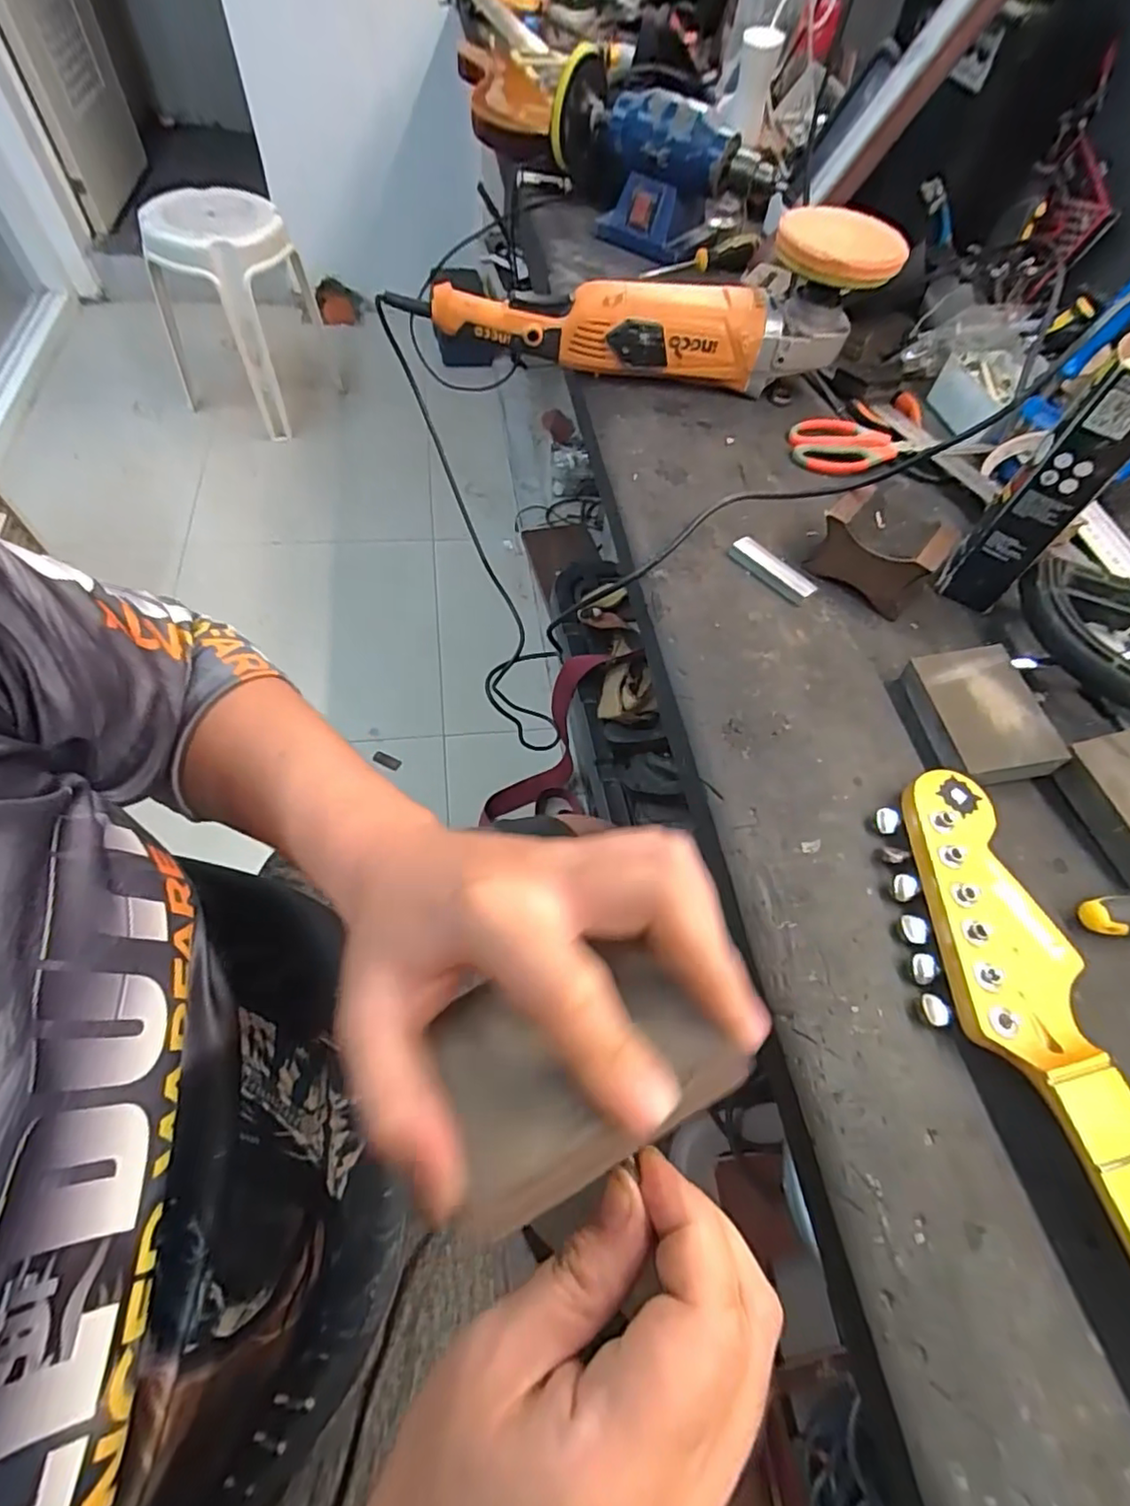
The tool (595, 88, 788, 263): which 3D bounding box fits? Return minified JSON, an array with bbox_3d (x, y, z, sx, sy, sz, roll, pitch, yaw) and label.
[{"bbox_3d":[0.162,-0.765,0.817,0.237,0.137,0.118,17,59,4],"label":"tool"}]

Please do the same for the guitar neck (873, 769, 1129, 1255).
[{"bbox_3d":[0.286,0.290,0.257,0.084,0.034,0.620,-7,60,-8],"label":"guitar neck"}]

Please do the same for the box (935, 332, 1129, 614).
[{"bbox_3d":[0.376,-0.202,0.471,0.058,0.189,0.072,39,65,18],"label":"box"}]

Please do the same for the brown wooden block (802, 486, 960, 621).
[{"bbox_3d":[0.264,-0.170,0.517,0.095,0.061,0.064,34,63,16],"label":"brown wooden block"}]

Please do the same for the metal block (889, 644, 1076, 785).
[{"bbox_3d":[0.299,-0.027,0.448,0.080,0.035,0.102,-5,60,-7],"label":"metal block"}]

